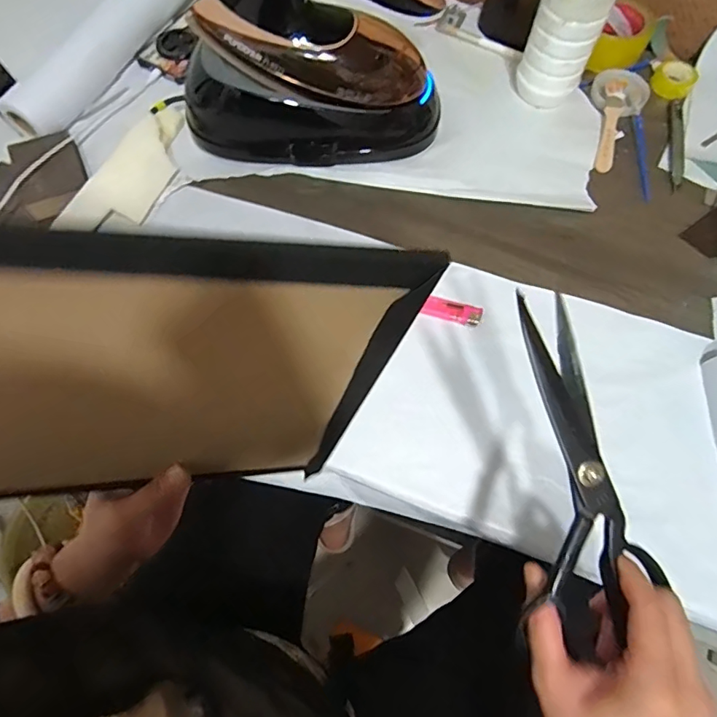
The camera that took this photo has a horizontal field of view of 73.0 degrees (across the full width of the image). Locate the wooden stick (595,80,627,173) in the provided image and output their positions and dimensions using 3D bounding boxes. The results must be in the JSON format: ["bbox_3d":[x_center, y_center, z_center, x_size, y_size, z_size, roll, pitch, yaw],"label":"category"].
[{"bbox_3d":[0.321,-0.297,0.616,0.024,0.006,0.142,12,74,11],"label":"wooden stick"}]

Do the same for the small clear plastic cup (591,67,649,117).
[{"bbox_3d":[0.343,-0.350,0.636,0.067,0.017,0.082,21,68,8],"label":"small clear plastic cup"}]

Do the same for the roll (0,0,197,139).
[{"bbox_3d":[-0.322,-0.417,0.628,0.059,0.067,0.341,28,69,11],"label":"roll"}]

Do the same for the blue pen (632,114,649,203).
[{"bbox_3d":[0.351,-0.247,0.595,0.015,0.010,0.128,4,67,1],"label":"blue pen"}]

